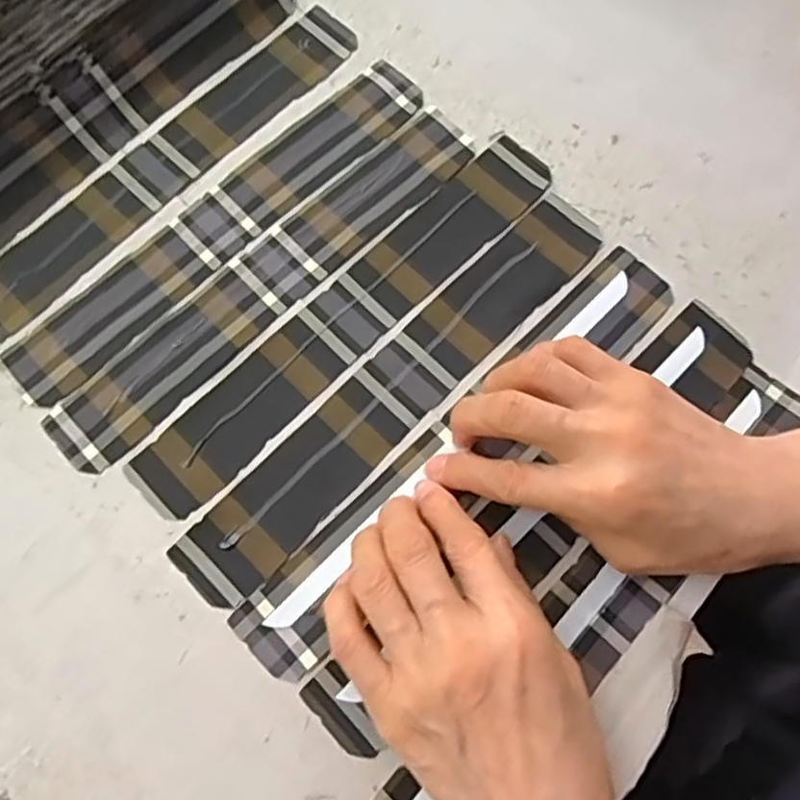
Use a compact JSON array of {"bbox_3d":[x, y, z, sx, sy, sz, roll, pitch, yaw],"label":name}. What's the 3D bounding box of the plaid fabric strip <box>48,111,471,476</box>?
[{"bbox_3d":[-0.064,-0.064,0.364,0.259,0.004,0.040,-43,76,-11],"label":"plaid fabric strip"}]

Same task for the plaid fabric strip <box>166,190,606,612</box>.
[{"bbox_3d":[0.001,-0.008,0.343,0.040,0.004,0.259,43,78,13],"label":"plaid fabric strip"}]

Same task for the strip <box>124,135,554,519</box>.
[{"bbox_3d":[-0.023,-0.044,0.356,0.041,0.004,0.258,43,78,13],"label":"strip"}]

